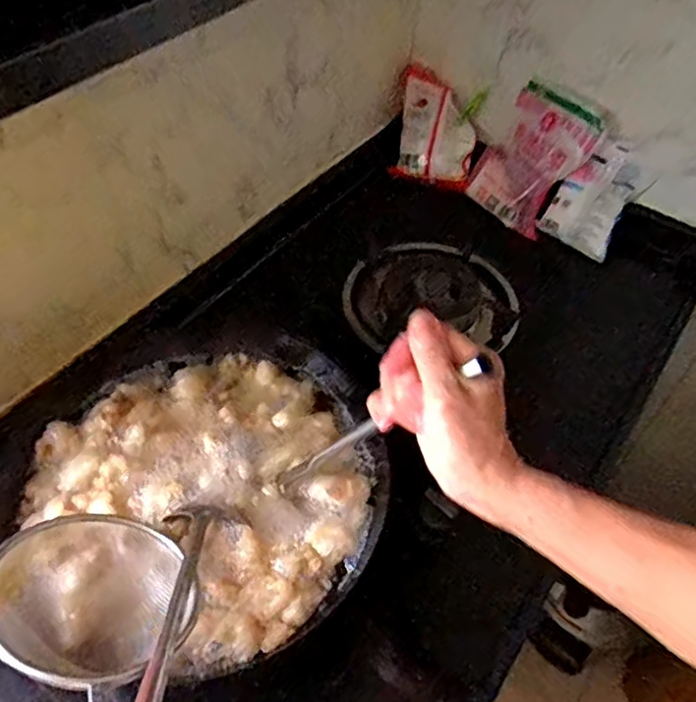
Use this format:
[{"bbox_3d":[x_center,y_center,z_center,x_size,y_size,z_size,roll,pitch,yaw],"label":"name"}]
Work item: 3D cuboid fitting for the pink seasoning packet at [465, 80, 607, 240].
[{"bbox_3d":[0.287,-0.302,0.991,0.161,0.202,0.055,44,25,23],"label":"pink seasoning packet"}]

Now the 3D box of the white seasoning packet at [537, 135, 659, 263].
[{"bbox_3d":[0.377,-0.234,0.960,0.106,0.022,0.159,33,97,15],"label":"white seasoning packet"}]

